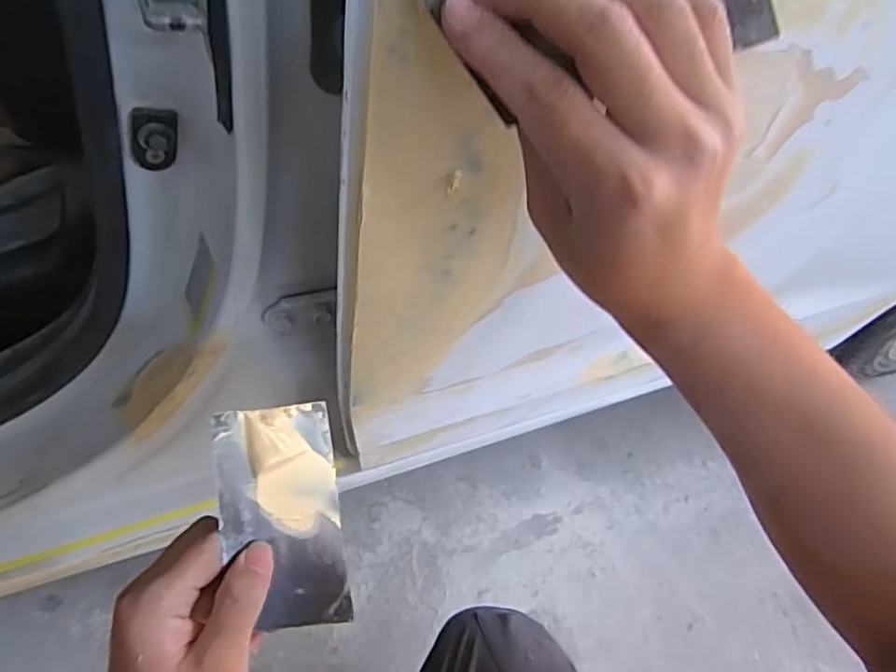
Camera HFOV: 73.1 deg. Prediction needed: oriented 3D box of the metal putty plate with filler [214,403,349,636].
[{"bbox_3d":[-0.090,0.100,0.333,0.072,0.010,0.120,0,82,-45],"label":"metal putty plate with filler"}]

